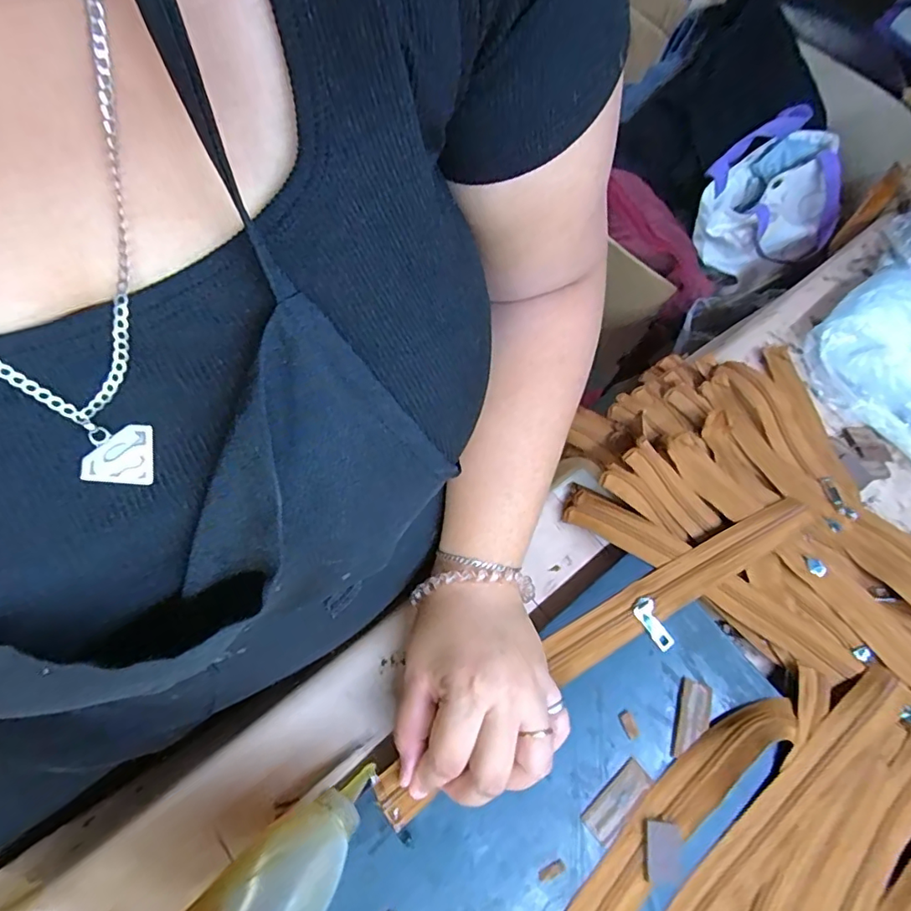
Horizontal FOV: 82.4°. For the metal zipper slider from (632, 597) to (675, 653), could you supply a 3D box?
[{"bbox_3d":[0.139,0.119,0.364,0.015,0.009,0.037,-24,71,-16],"label":"metal zipper slider"}]

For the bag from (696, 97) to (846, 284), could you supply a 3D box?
[{"bbox_3d":[0.437,-0.355,0.719,0.175,0.115,0.213,30,65,13],"label":"bag"}]

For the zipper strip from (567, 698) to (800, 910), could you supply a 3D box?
[{"bbox_3d":[0.109,0.240,0.297,0.273,0.018,0.040,-39,76,-20],"label":"zipper strip"}]

